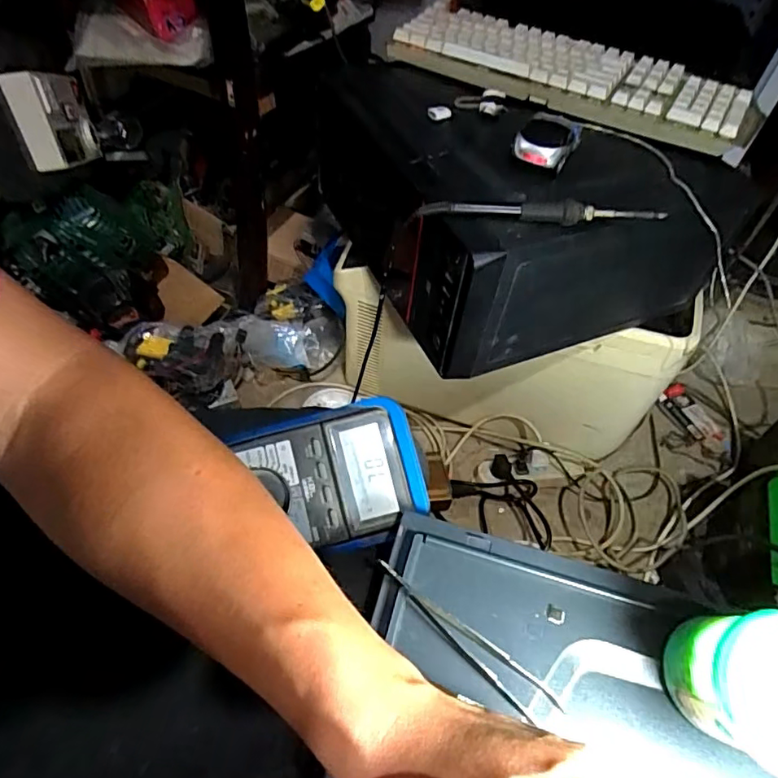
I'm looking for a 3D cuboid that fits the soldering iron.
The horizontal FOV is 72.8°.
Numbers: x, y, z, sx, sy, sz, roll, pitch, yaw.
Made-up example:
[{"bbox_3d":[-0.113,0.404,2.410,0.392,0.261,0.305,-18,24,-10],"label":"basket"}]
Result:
[{"bbox_3d":[0.133,-0.161,0.486,0.223,0.024,0.017,4,50,-2],"label":"soldering iron"}]

